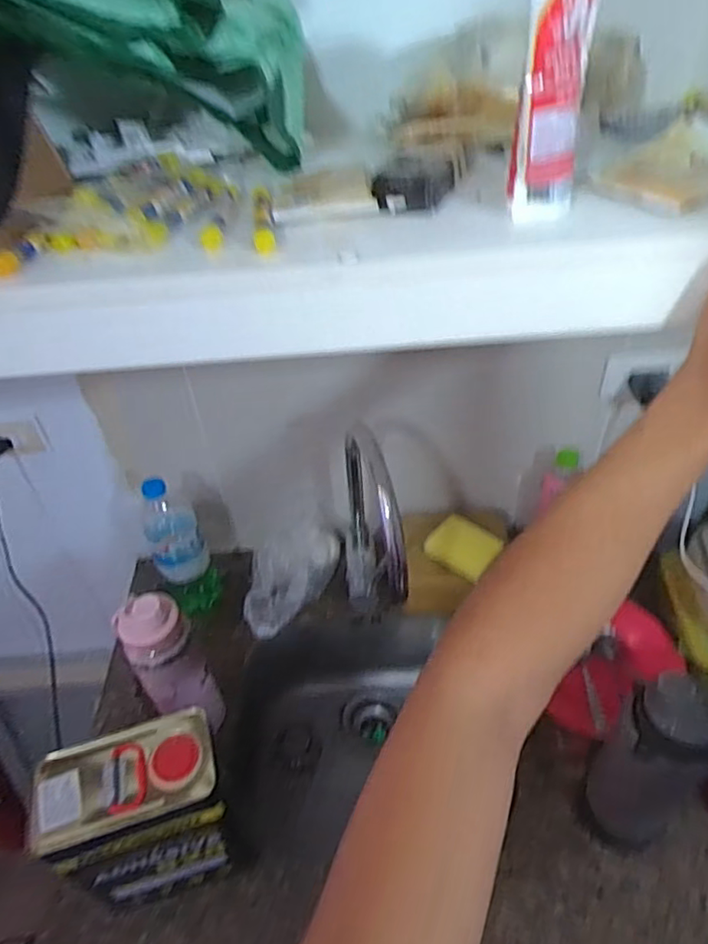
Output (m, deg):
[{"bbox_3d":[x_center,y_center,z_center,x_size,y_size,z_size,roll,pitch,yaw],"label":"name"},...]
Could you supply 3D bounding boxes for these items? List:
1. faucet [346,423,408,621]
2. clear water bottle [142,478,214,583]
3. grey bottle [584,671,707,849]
[{"bbox_3d":[0.025,0.107,0.850,0.079,0.359,0.273,-6,43,-1],"label":"faucet"},{"bbox_3d":[-0.271,0.079,0.895,0.079,0.190,0.087,-24,46,-19],"label":"clear water bottle"},{"bbox_3d":[0.304,0.298,0.629,0.096,0.258,0.073,32,55,33],"label":"grey bottle"}]

